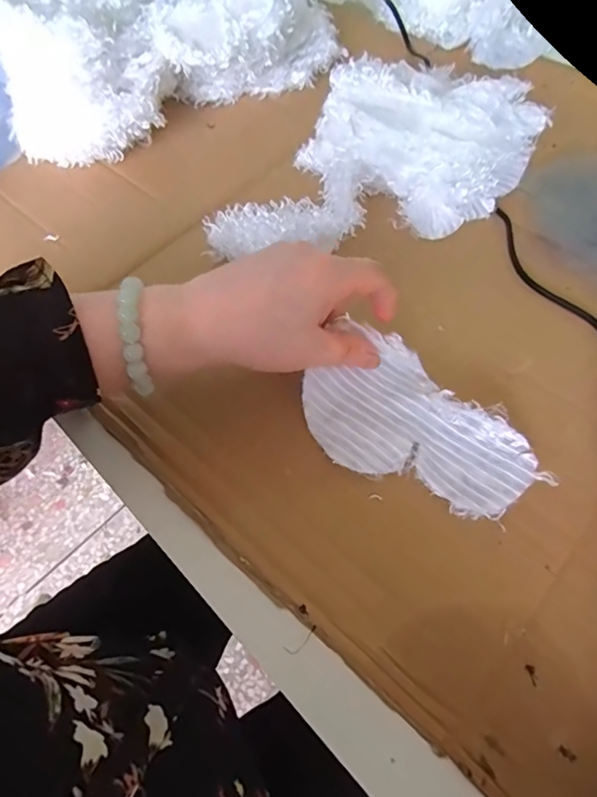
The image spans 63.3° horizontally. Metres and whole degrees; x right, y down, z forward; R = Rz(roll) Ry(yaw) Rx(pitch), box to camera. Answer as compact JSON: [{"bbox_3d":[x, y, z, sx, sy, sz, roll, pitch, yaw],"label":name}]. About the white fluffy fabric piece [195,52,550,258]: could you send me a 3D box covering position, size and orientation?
[{"bbox_3d":[0.058,-0.195,0.382,0.272,0.061,0.148,-9,60,-3],"label":"white fluffy fabric piece"}]

